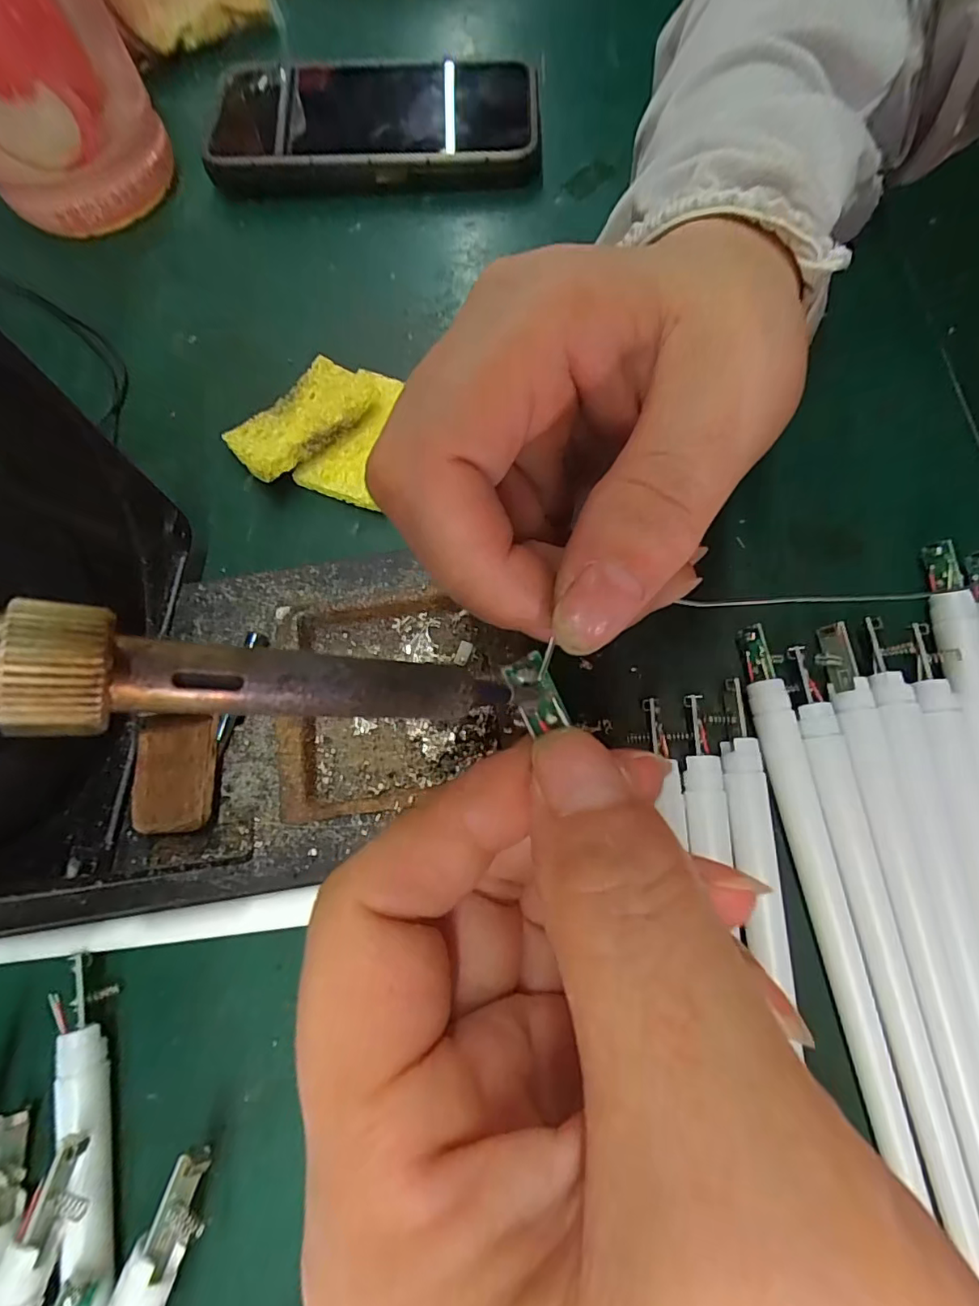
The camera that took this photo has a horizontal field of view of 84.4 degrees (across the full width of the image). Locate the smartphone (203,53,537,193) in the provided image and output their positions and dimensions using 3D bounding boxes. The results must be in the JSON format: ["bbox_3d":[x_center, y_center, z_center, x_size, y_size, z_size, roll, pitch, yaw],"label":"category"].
[{"bbox_3d":[-0.053,-0.253,0.255,0.150,0.015,0.075,2,78,1],"label":"smartphone"}]

